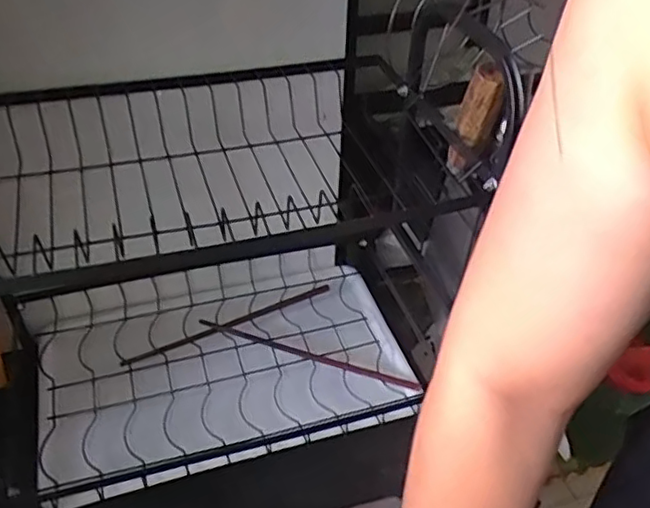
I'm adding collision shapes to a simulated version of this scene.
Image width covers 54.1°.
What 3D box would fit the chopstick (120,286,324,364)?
[{"bbox_3d":[-0.101,0.075,0.698,0.240,0.007,0.011,-21,45,-24],"label":"chopstick"}]

